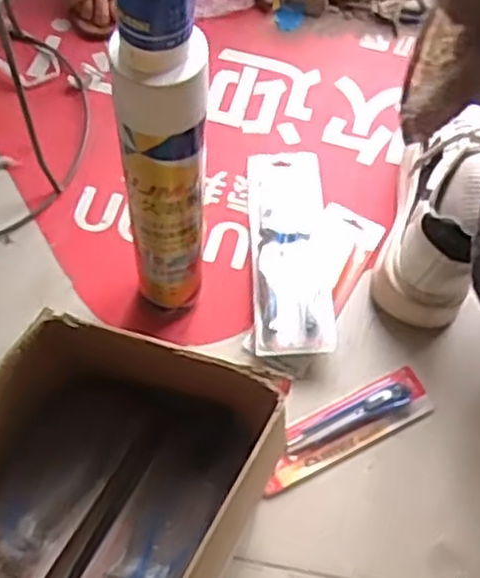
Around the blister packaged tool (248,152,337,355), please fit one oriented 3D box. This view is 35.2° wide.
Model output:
[{"bbox_3d":[0.053,-0.050,0.794,0.082,0.040,0.251,1,62,-3],"label":"blister packaged tool"}]

